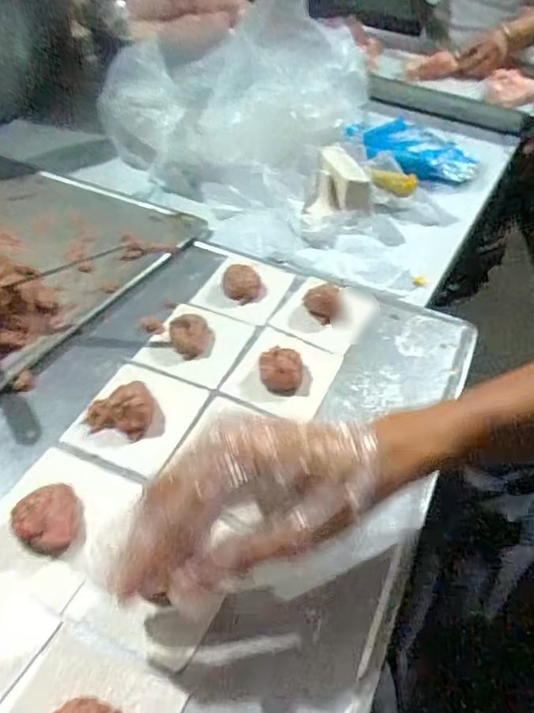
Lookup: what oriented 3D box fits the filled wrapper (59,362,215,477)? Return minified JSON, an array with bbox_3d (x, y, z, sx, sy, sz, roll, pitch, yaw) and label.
[{"bbox_3d":[-0.092,0.035,0.390,0.075,0.027,0.087,18,43,14],"label":"filled wrapper"}]

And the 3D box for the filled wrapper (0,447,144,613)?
[{"bbox_3d":[-0.124,0.090,0.321,0.069,0.019,0.086,17,43,12],"label":"filled wrapper"}]

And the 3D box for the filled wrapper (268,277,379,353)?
[{"bbox_3d":[0.056,-0.046,0.495,0.080,0.018,0.084,19,44,15],"label":"filled wrapper"}]

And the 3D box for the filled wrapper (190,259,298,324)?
[{"bbox_3d":[-0.022,-0.072,0.518,0.075,0.025,0.087,18,43,13],"label":"filled wrapper"}]

